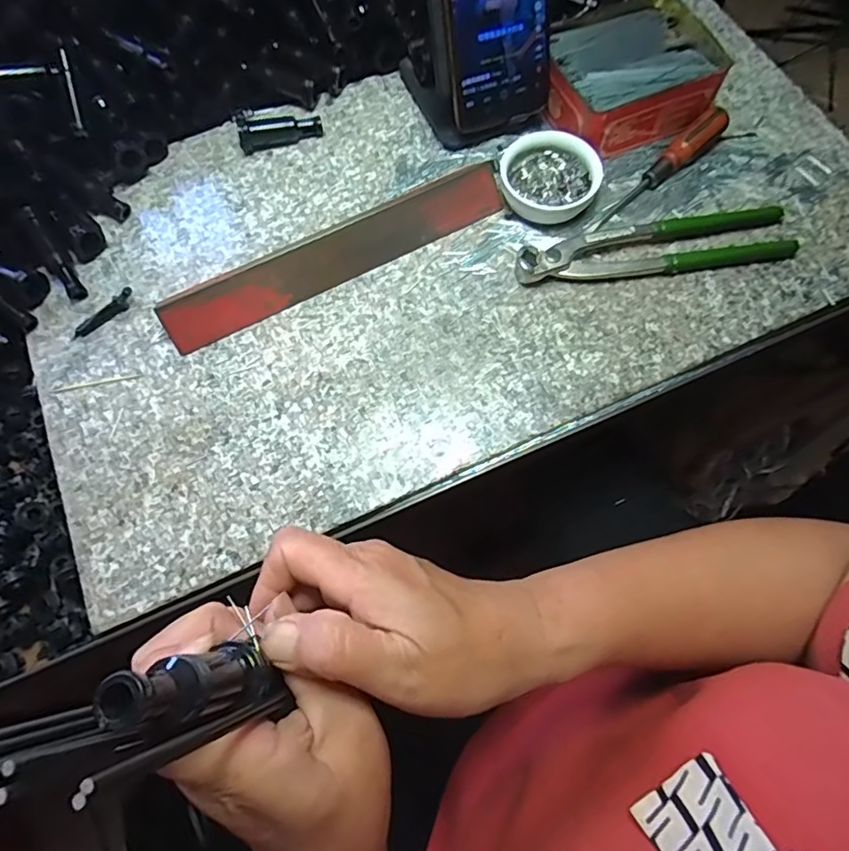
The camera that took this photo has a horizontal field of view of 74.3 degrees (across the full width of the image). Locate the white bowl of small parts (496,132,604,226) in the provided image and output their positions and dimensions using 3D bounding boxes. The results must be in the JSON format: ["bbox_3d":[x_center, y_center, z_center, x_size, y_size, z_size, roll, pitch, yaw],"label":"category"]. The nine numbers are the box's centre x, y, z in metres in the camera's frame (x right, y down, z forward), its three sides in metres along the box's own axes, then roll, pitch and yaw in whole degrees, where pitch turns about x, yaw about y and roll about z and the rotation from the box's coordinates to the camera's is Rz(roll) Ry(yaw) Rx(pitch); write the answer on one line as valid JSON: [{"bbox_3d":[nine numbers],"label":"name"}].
[{"bbox_3d":[0.092,-0.184,0.417,0.072,0.023,0.063,10,70,6],"label":"white bowl of small parts"}]

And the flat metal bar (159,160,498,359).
[{"bbox_3d":[-0.060,-0.124,0.403,0.259,0.038,0.007,-28,27,-9],"label":"flat metal bar"}]

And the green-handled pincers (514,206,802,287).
[{"bbox_3d":[0.165,-0.130,0.401,0.201,0.017,0.046,-10,70,-2],"label":"green-handled pincers"}]

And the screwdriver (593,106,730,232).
[{"bbox_3d":[0.177,-0.195,0.423,0.132,0.023,0.019,-38,73,-11],"label":"screwdriver"}]

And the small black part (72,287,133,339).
[{"bbox_3d":[-0.228,-0.079,0.397,0.050,0.008,0.010,-42,74,-12],"label":"small black part"}]

